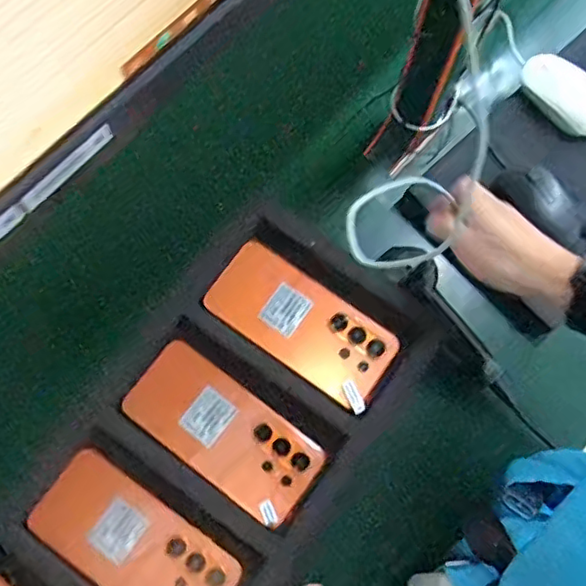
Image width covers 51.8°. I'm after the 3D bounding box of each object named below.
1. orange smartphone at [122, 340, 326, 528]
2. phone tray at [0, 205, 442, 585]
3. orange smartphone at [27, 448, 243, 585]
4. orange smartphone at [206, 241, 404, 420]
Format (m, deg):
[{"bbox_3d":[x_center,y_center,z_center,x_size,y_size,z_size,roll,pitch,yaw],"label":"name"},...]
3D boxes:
[{"bbox_3d":[-0.059,0.118,0.517,0.168,0.008,0.078,36,77,8],"label":"orange smartphone"},{"bbox_3d":[-0.082,0.159,0.503,0.203,0.026,0.473,33,76,7],"label":"phone tray"},{"bbox_3d":[-0.127,0.206,0.492,0.171,0.006,0.079,35,77,8],"label":"orange smartphone"},{"bbox_3d":[0.008,0.027,0.548,0.172,0.011,0.080,35,77,8],"label":"orange smartphone"}]

